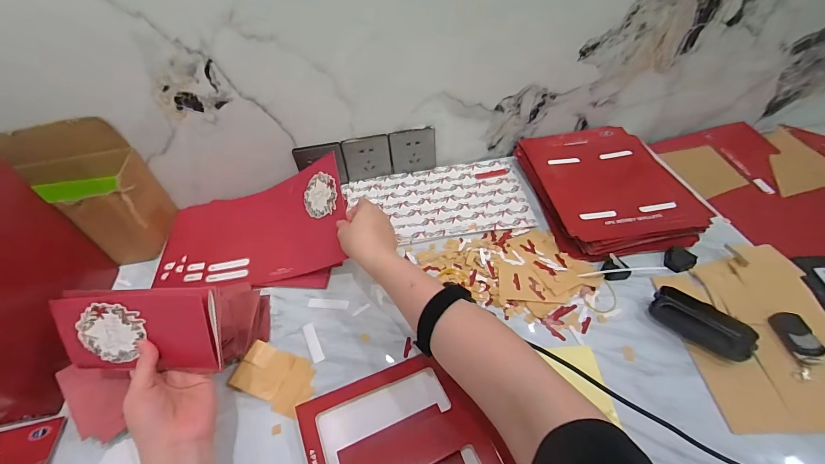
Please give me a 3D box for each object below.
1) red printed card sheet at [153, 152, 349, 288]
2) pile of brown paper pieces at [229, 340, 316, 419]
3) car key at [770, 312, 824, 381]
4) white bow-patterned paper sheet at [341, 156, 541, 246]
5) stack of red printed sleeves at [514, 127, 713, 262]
[{"bbox_3d":[-0.242,-0.012,0.585,0.298,0.108,0.178,-1,49,2],"label":"red printed card sheet"},{"bbox_3d":[-0.172,0.183,0.462,0.099,0.014,0.064,15,52,15],"label":"pile of brown paper pieces"},{"bbox_3d":[0.481,0.140,0.455,0.041,0.019,0.083,5,50,8],"label":"car key"},{"bbox_3d":[0.048,-0.058,0.658,0.325,0.009,0.176,-7,49,-3],"label":"white bow-patterned paper sheet"},{"bbox_3d":[0.327,-0.081,0.633,0.227,0.035,0.279,-8,49,-3],"label":"stack of red printed sleeves"}]

